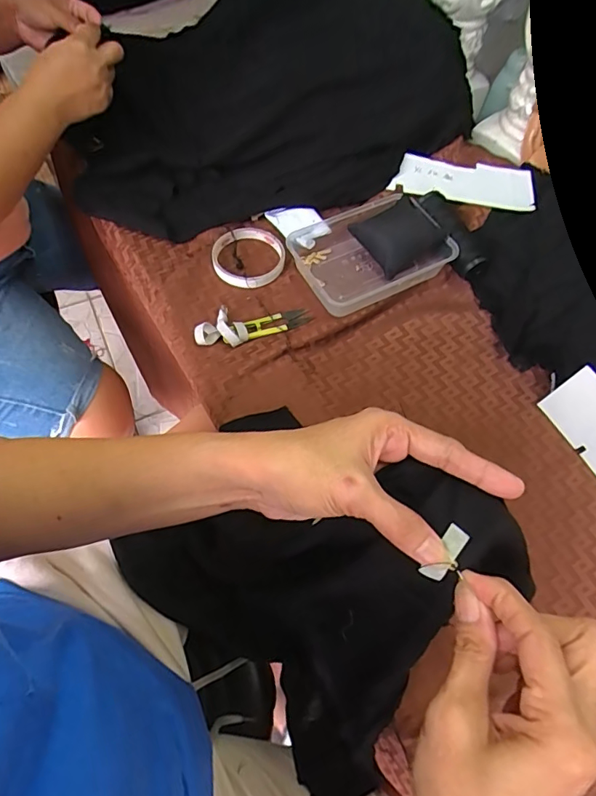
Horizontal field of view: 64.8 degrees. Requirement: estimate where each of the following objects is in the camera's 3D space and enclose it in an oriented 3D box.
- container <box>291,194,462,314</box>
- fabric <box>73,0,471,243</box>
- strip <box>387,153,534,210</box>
[{"bbox_3d":[0.083,-0.175,0.548,0.162,0.038,0.123,-25,65,-16],"label":"container"},{"bbox_3d":[-0.061,-0.481,0.677,0.521,0.089,0.527,-15,63,-11],"label":"fabric"},{"bbox_3d":[0.217,-0.280,0.615,0.186,0.018,0.082,3,66,-4],"label":"strip"}]

